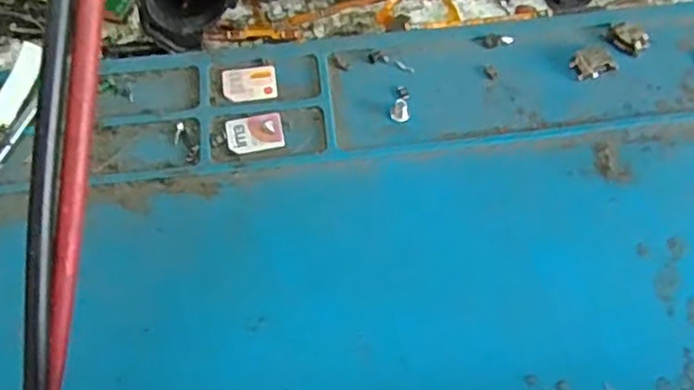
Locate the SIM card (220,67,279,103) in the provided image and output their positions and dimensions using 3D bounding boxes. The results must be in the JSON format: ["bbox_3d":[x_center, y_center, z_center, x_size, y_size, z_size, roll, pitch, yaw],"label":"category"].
[{"bbox_3d":[-0.023,-0.026,0.161,0.012,0.004,0.009,-7,66,-6],"label":"SIM card"}]

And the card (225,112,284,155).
[{"bbox_3d":[-0.020,-0.014,0.155,0.013,0.004,0.009,-8,65,-5],"label":"card"}]

